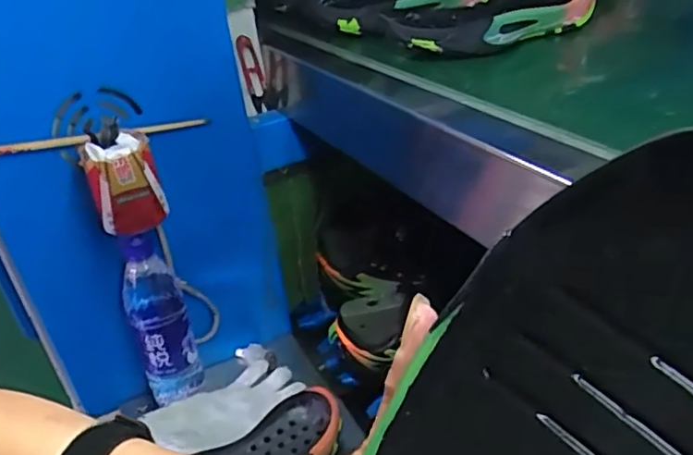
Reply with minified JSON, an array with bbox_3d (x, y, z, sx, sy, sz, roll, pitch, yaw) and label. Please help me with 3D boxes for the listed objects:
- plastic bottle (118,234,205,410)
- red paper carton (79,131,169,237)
[{"bbox_3d":[-0.215,0.107,0.696,0.063,0.206,0.055,-17,30,-19],"label":"plastic bottle"},{"bbox_3d":[-0.224,-0.043,0.609,0.065,0.087,0.059,-20,32,-24],"label":"red paper carton"}]

